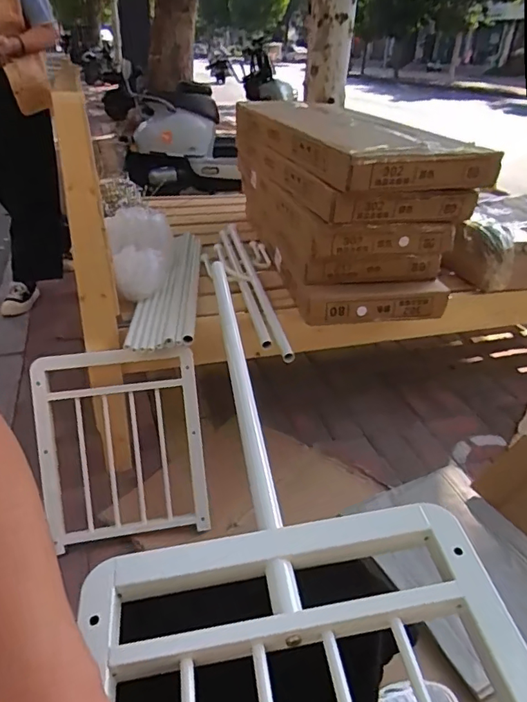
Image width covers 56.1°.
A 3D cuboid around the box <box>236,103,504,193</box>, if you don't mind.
[{"bbox_3d":[0.232,-0.605,1.398,0.399,0.099,0.878,-7,32,-16],"label":"box"}]

